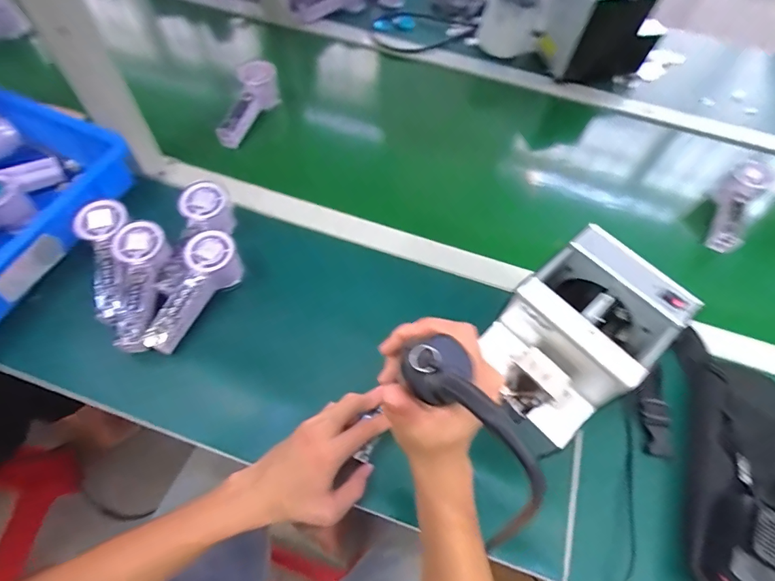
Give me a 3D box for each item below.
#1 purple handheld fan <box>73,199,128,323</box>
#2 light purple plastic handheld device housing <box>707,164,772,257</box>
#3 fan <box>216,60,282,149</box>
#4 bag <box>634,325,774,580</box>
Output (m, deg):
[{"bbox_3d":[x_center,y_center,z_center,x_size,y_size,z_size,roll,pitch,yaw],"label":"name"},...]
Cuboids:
[{"bbox_3d":[-0.326,-0.039,0.499,0.060,0.037,0.149,-22,63,-15],"label":"purple handheld fan"},{"bbox_3d":[0.510,-0.125,0.622,0.053,0.050,0.148,34,63,16],"label":"light purple plastic handheld device housing"},{"bbox_3d":[-0.219,-0.290,0.675,0.041,0.075,0.147,12,59,4],"label":"fan"},{"bbox_3d":[0.368,0.204,0.425,0.173,0.049,0.299,4,59,-1],"label":"bag"}]

